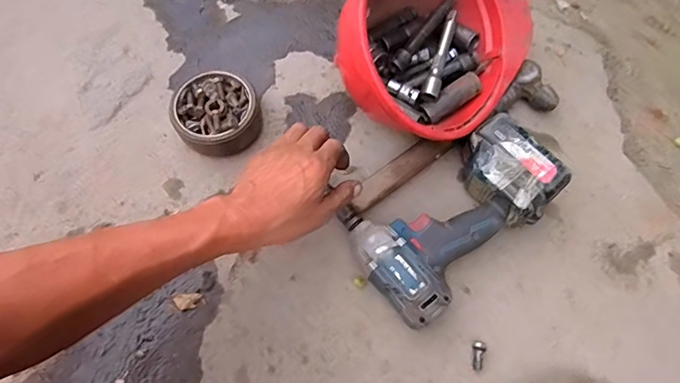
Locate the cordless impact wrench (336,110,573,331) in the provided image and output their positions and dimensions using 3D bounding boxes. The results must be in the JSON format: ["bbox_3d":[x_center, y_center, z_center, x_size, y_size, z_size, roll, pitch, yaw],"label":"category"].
[{"bbox_3d":[0.123,0.024,0.531,0.237,0.085,0.142,-38,72,-15],"label":"cordless impact wrench"}]

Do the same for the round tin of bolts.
[{"bbox_3d":[-0.155,-0.096,0.594,0.102,0.056,0.101,0,66,0],"label":"round tin of bolts"}]

